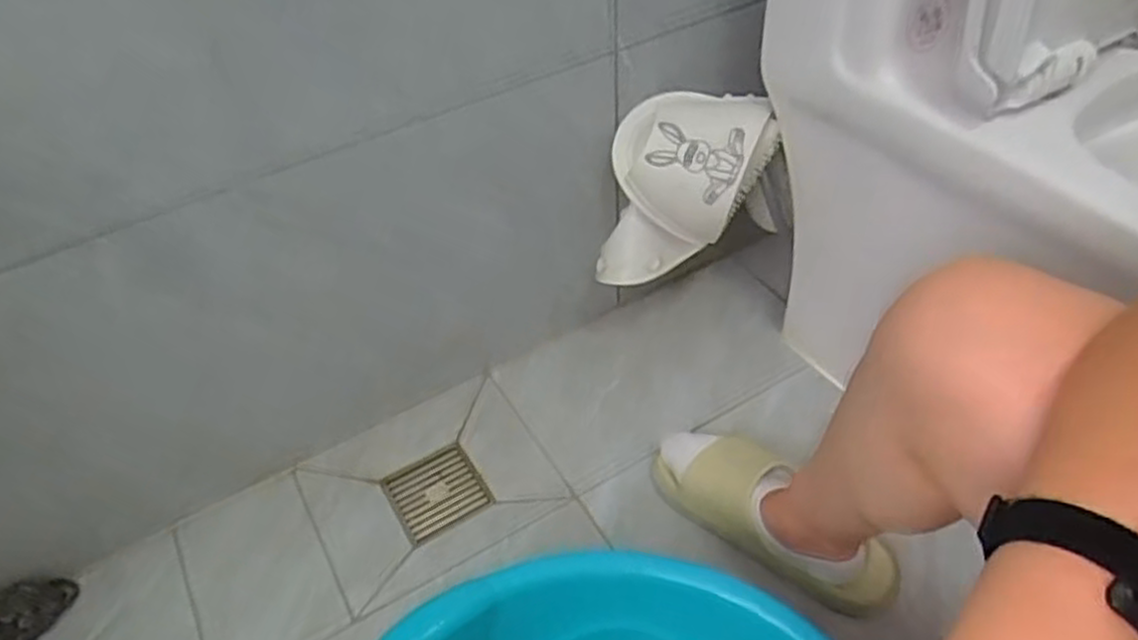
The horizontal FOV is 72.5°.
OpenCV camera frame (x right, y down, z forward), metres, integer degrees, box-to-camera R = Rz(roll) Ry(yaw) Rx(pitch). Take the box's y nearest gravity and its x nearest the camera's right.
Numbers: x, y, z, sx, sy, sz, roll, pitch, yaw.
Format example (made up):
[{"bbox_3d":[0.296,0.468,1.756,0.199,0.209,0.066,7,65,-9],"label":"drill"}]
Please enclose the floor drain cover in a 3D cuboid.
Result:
[{"bbox_3d":[-0.150,0.196,0.885,0.099,0.009,0.097,-25,51,-19],"label":"floor drain cover"}]

